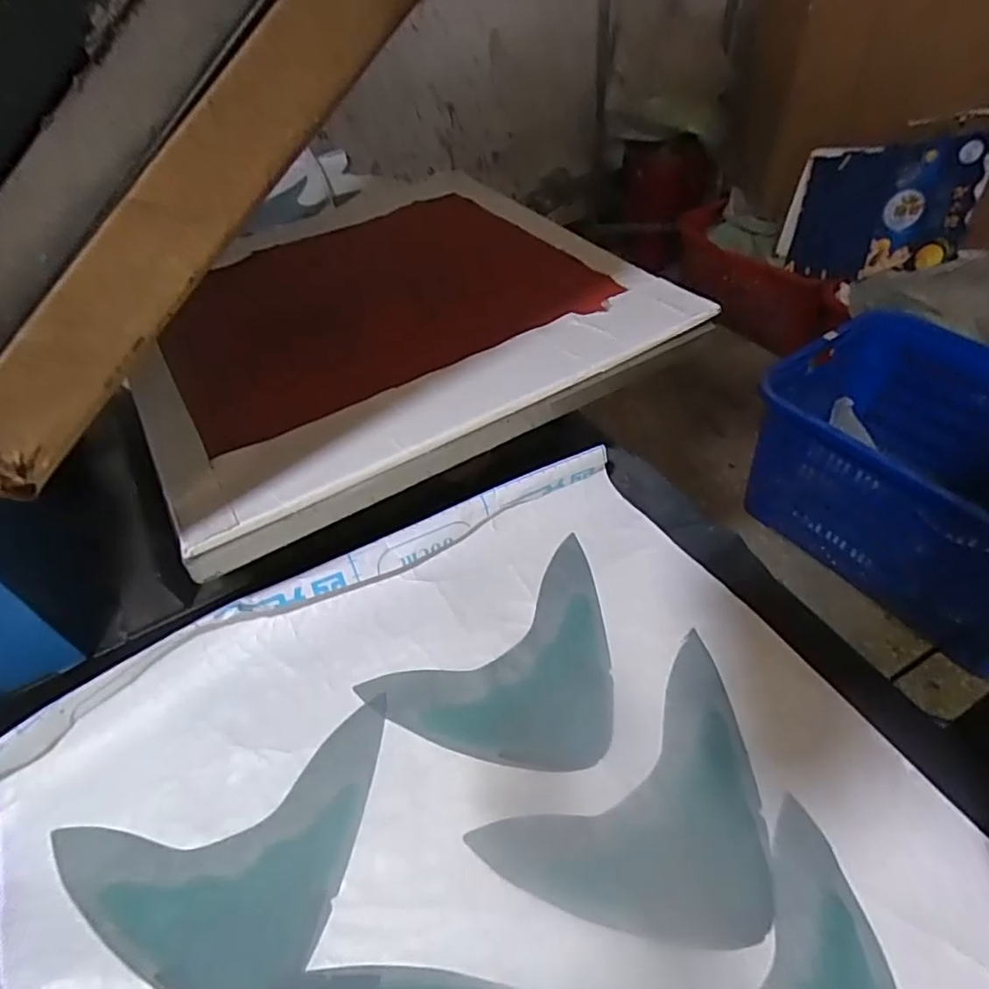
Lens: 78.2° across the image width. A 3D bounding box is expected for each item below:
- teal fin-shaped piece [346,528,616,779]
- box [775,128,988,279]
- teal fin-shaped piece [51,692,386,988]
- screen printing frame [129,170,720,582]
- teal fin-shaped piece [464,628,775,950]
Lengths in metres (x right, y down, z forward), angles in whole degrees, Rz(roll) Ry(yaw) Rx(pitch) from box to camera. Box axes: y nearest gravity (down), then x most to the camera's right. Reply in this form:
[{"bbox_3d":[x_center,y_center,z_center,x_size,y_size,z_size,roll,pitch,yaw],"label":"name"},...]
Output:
[{"bbox_3d":[0.023,0.112,0.377,0.169,0.004,0.113,-32,58,-24],"label":"teal fin-shaped piece"},{"bbox_3d":[0.906,-0.678,1.456,0.054,0.307,0.442,1,19,-31],"label":"box"},{"bbox_3d":[-0.126,0.195,0.315,0.171,0.005,0.114,-20,55,-15],"label":"teal fin-shaped piece"},{"bbox_3d":[-0.100,-0.163,0.494,0.368,0.031,0.384,-25,49,-19],"label":"screen printing frame"},{"bbox_3d":[0.091,0.171,0.322,0.167,0.005,0.114,-34,52,-20],"label":"teal fin-shaped piece"}]

